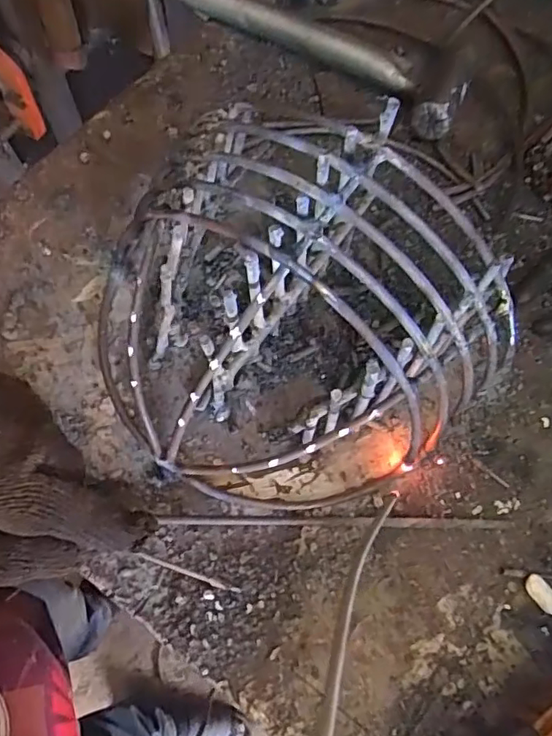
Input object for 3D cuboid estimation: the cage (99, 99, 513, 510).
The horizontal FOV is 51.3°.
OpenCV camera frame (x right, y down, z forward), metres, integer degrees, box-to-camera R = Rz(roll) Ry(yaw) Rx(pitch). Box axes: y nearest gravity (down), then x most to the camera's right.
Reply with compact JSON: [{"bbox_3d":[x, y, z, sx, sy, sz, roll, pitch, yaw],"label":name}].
[{"bbox_3d":[0.008,-0.040,0.322,0.230,0.116,0.221,-17,72,-7],"label":"cage"}]

